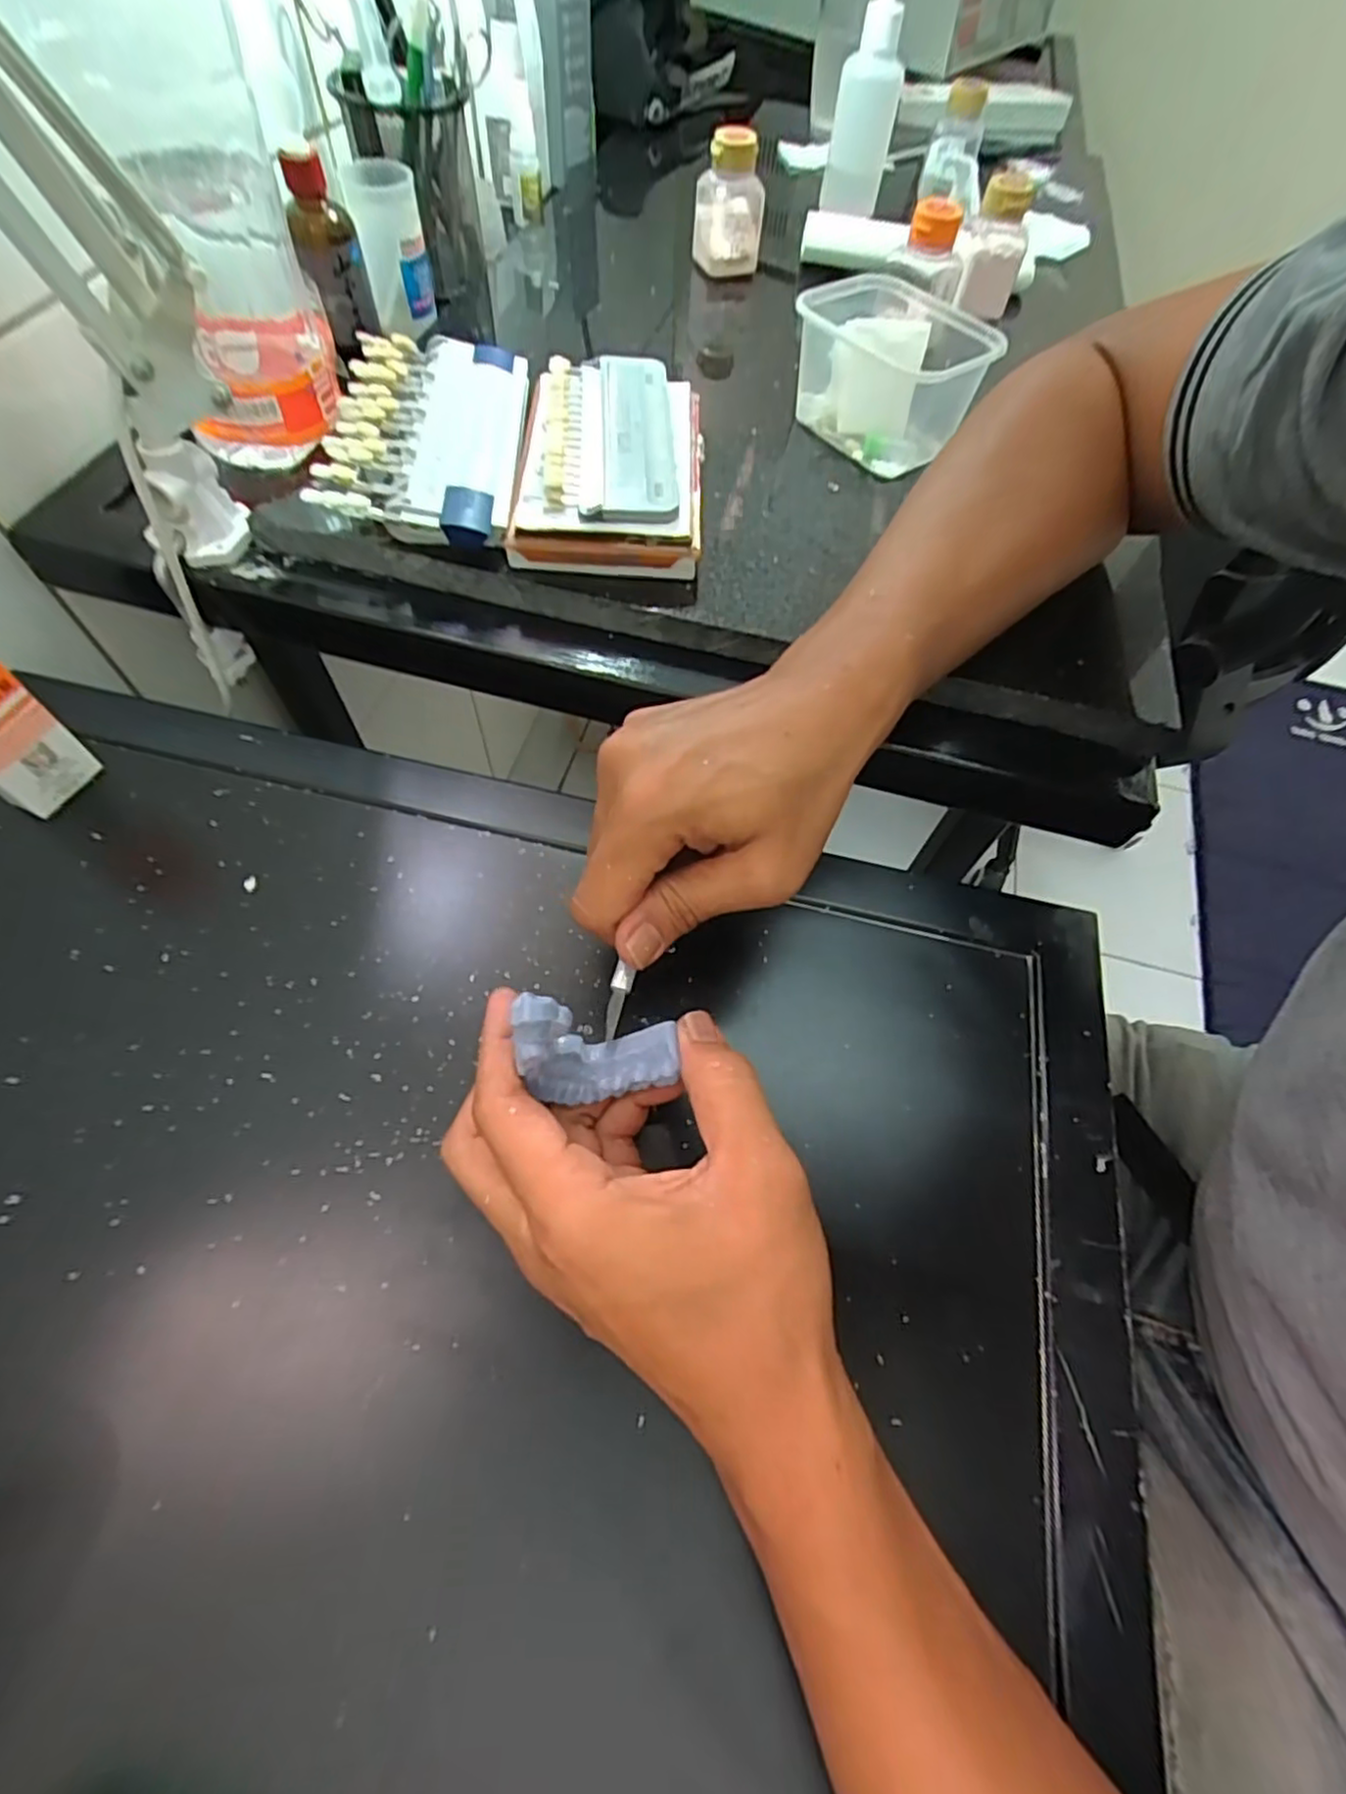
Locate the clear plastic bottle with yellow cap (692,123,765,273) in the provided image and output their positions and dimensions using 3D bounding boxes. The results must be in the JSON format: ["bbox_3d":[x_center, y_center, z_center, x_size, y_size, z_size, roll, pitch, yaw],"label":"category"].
[{"bbox_3d":[0.042,-0.507,0.513,0.045,0.081,0.042,-6,60,-8],"label":"clear plastic bottle with yellow cap"}]

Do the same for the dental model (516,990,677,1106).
[{"bbox_3d":[-0.025,0.055,0.245,0.054,0.045,0.024,4,59,-2],"label":"dental model"}]

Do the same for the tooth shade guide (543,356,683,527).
[{"bbox_3d":[-0.034,-0.245,0.374,0.069,0.022,0.146,0,60,-5],"label":"tooth shade guide"}]

